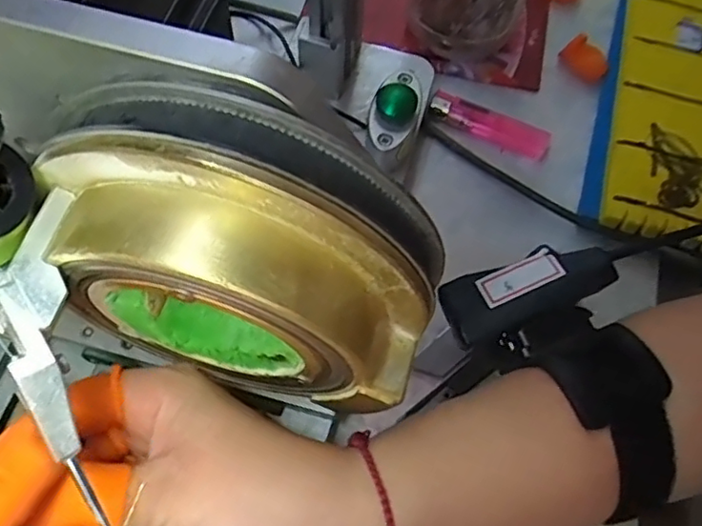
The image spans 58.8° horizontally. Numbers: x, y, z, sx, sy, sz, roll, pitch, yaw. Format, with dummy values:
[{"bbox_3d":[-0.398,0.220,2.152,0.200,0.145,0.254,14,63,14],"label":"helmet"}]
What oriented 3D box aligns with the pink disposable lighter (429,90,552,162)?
[{"bbox_3d":[0.088,-0.088,0.394,0.077,0.007,0.022,26,66,9],"label":"pink disposable lighter"}]

